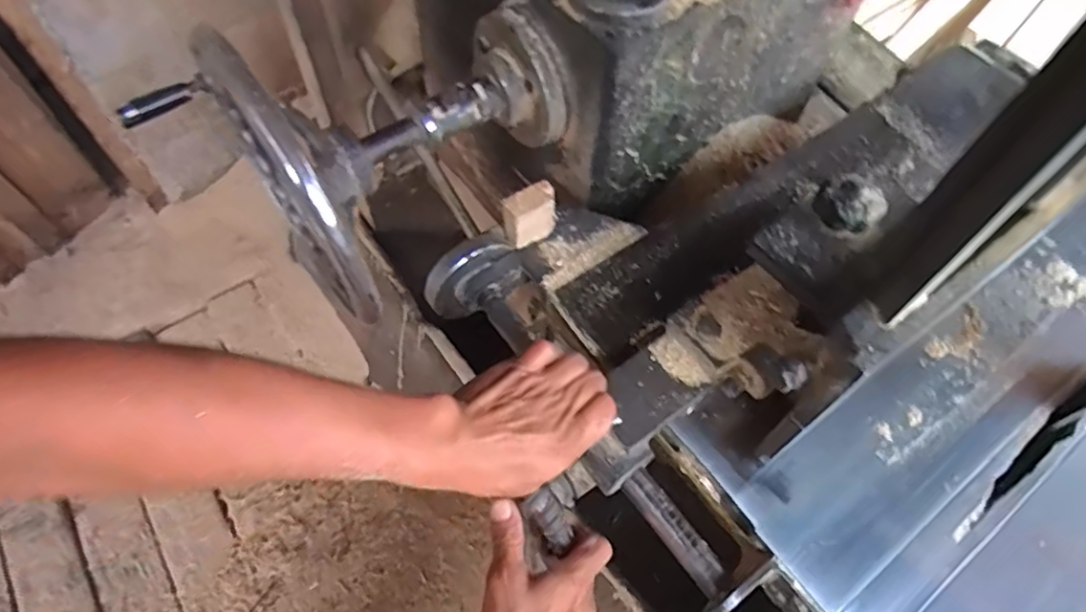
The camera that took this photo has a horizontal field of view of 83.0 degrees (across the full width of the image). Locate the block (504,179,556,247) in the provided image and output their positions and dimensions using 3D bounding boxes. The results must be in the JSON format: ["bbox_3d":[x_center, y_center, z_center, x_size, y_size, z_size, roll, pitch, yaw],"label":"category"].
[{"bbox_3d":[-0.012,-0.083,0.580,0.049,0.060,0.025,-29,63,-17],"label":"block"}]

